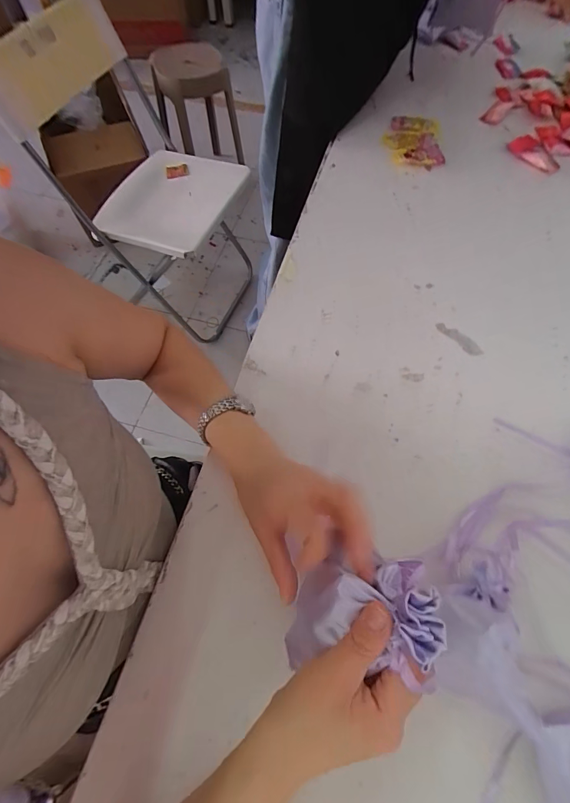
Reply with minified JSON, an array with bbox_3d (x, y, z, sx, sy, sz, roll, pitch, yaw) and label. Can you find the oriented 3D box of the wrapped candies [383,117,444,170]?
[{"bbox_3d":[0.224,-0.455,0.650,0.094,0.024,0.132,0,64,2],"label":"wrapped candies"}]

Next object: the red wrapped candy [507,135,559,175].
[{"bbox_3d":[0.427,-0.421,0.635,0.050,0.012,0.095,-25,66,-10],"label":"red wrapped candy"}]

